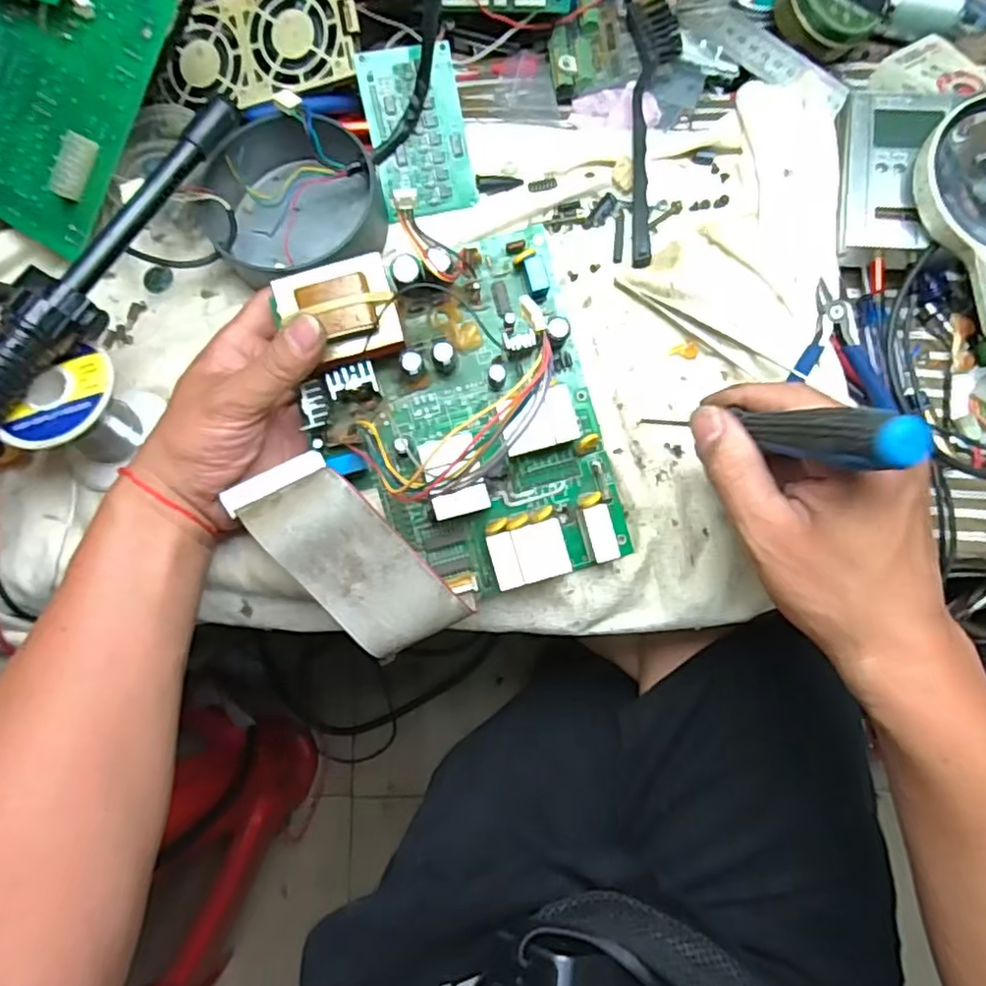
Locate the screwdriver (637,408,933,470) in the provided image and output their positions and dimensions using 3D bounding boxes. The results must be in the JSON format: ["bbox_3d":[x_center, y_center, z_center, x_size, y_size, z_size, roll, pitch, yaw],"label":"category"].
[{"bbox_3d":[0.112,-0.028,0.285,0.018,0.168,0.017,-3,99,-16],"label":"screwdriver"}]

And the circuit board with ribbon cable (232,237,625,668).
[{"bbox_3d":[-0.034,-0.030,0.339,0.189,0.045,0.191,-20,89,-14],"label":"circuit board with ribbon cable"}]

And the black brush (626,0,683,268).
[{"bbox_3d":[0.103,-0.235,0.405,0.032,0.026,0.185,2,76,2],"label":"black brush"}]

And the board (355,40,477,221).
[{"bbox_3d":[-0.047,-0.229,0.404,0.060,0.007,0.095,-13,107,-9],"label":"board"}]

